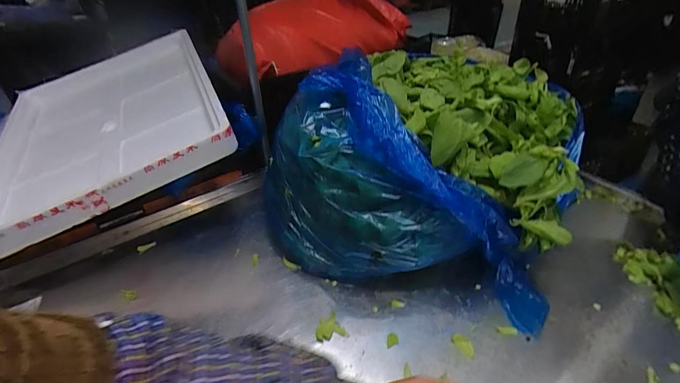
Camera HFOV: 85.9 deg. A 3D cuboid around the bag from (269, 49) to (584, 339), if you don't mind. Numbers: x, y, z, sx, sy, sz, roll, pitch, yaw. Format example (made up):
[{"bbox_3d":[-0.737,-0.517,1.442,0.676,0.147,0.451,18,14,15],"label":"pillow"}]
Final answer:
[{"bbox_3d":[0.154,-0.045,0.650,0.498,0.310,0.424,18,40,26],"label":"bag"}]

